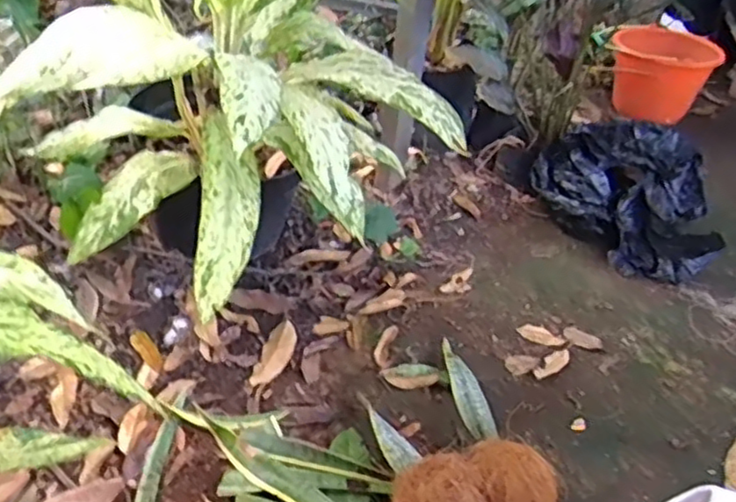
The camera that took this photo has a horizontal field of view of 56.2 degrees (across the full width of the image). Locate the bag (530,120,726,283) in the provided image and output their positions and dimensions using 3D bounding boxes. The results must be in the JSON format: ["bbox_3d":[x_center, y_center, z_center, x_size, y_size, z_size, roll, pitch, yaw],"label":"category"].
[{"bbox_3d":[0.515,-0.113,1.411,0.352,0.167,0.334,12,38,11],"label":"bag"}]

